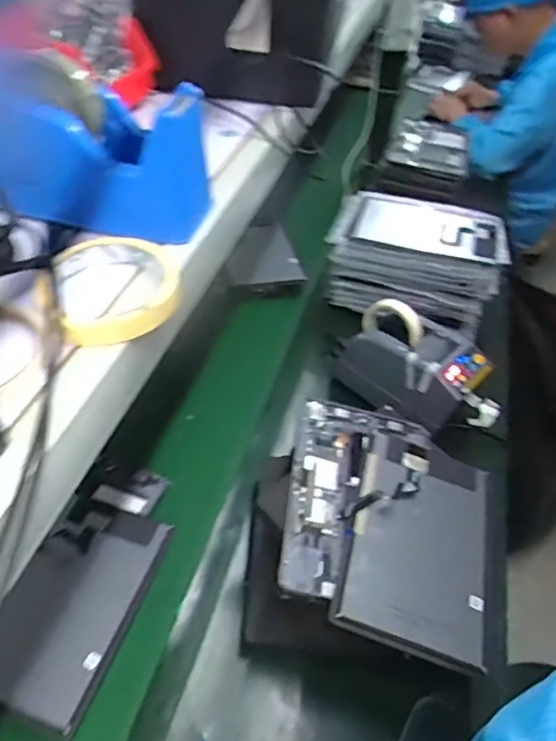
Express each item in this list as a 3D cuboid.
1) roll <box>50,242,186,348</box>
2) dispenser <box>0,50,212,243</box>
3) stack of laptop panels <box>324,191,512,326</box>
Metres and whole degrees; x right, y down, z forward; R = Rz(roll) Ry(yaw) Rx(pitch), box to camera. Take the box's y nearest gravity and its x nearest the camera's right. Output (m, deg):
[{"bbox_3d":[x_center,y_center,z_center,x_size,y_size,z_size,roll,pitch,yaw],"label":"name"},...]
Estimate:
[{"bbox_3d":[-0.102,-0.053,0.367,0.075,0.021,0.092,-13,48,-17],"label":"roll"},{"bbox_3d":[-0.146,-0.165,0.406,0.184,0.105,0.076,4,46,-1],"label":"dispenser"},{"bbox_3d":[0.258,-0.212,1.076,0.303,0.150,0.194,18,47,12],"label":"stack of laptop panels"}]

